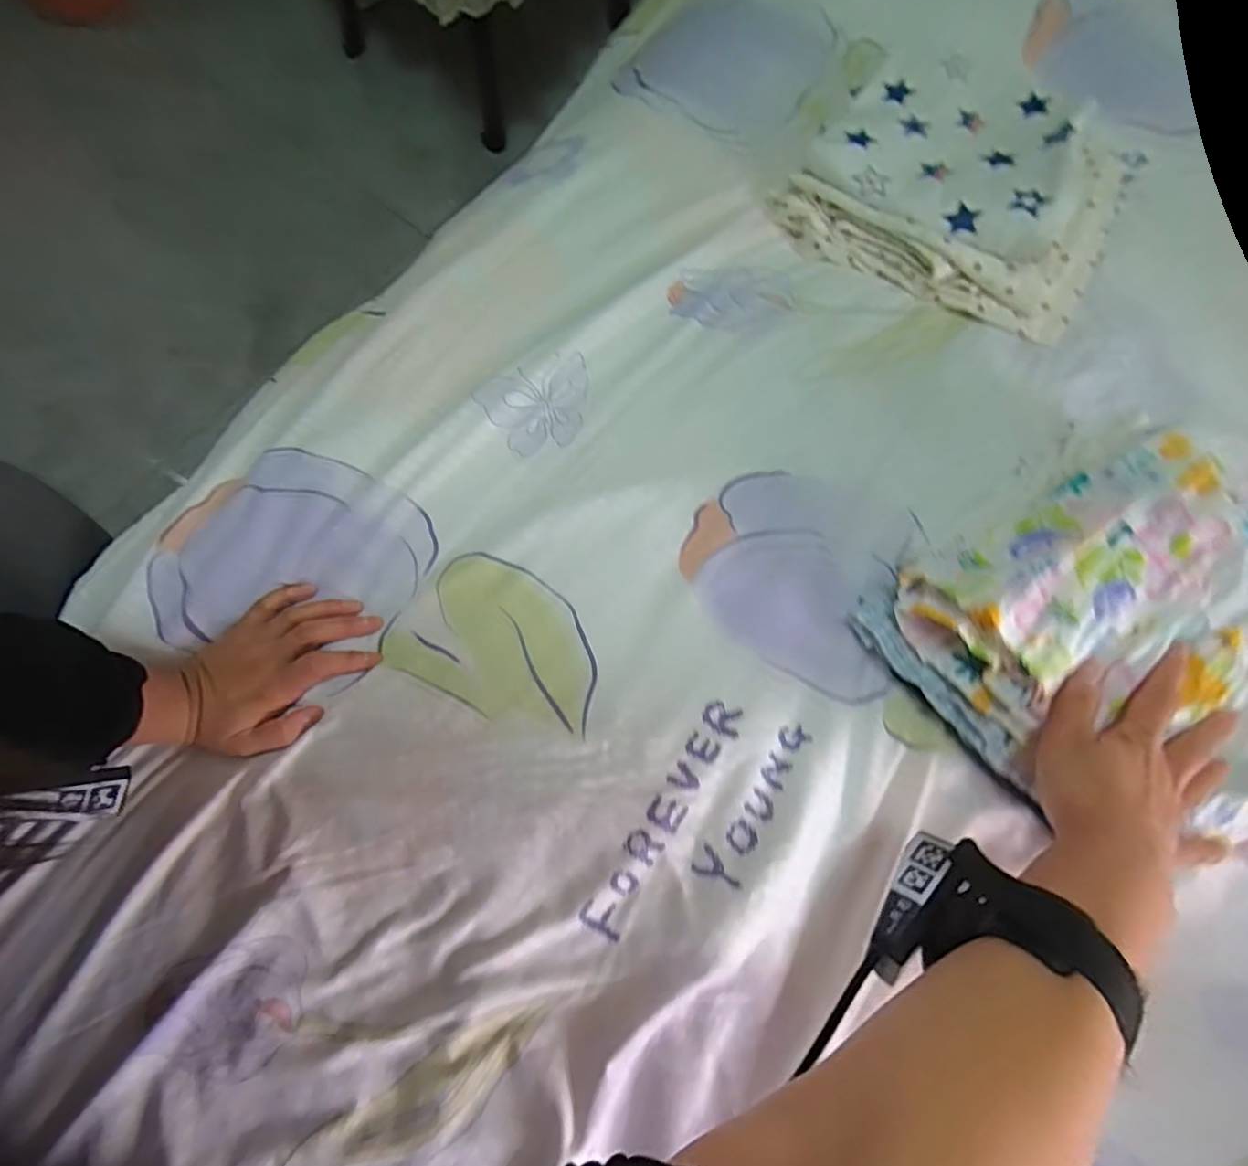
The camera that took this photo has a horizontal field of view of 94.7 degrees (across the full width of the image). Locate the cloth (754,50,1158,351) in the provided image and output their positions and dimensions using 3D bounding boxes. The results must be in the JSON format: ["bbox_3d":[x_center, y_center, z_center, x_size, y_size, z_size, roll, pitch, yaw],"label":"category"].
[{"bbox_3d":[0.284,-0.333,0.474,0.250,0.059,0.190,31,78,9],"label":"cloth"}]

